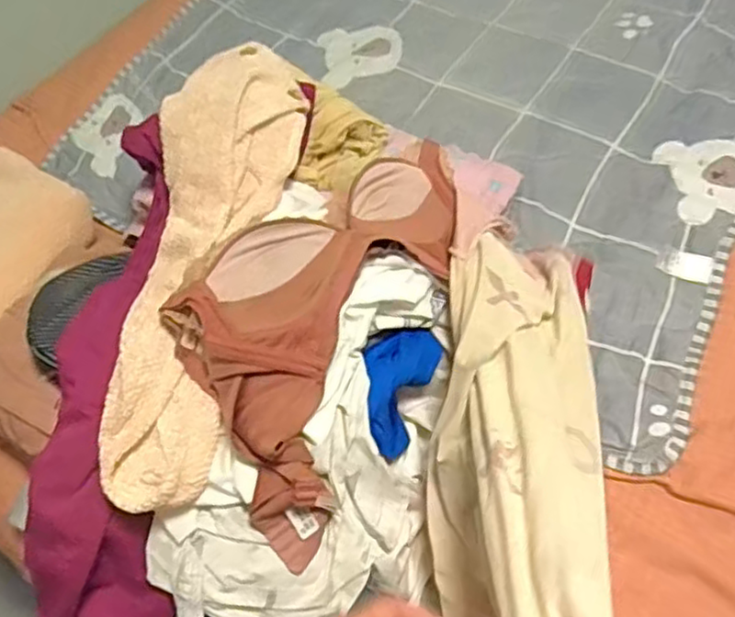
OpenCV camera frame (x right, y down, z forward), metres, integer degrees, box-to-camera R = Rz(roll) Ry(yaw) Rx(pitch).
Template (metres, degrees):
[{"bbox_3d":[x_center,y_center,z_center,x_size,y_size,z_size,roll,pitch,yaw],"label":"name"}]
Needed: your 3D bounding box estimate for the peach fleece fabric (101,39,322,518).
[{"bbox_3d":[-0.181,-0.077,0.736,0.153,0.074,0.557,7,61,7],"label":"peach fleece fabric"}]

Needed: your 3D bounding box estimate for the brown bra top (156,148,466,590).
[{"bbox_3d":[-0.050,-0.009,0.697,0.205,0.116,0.428,23,64,16],"label":"brown bra top"}]

